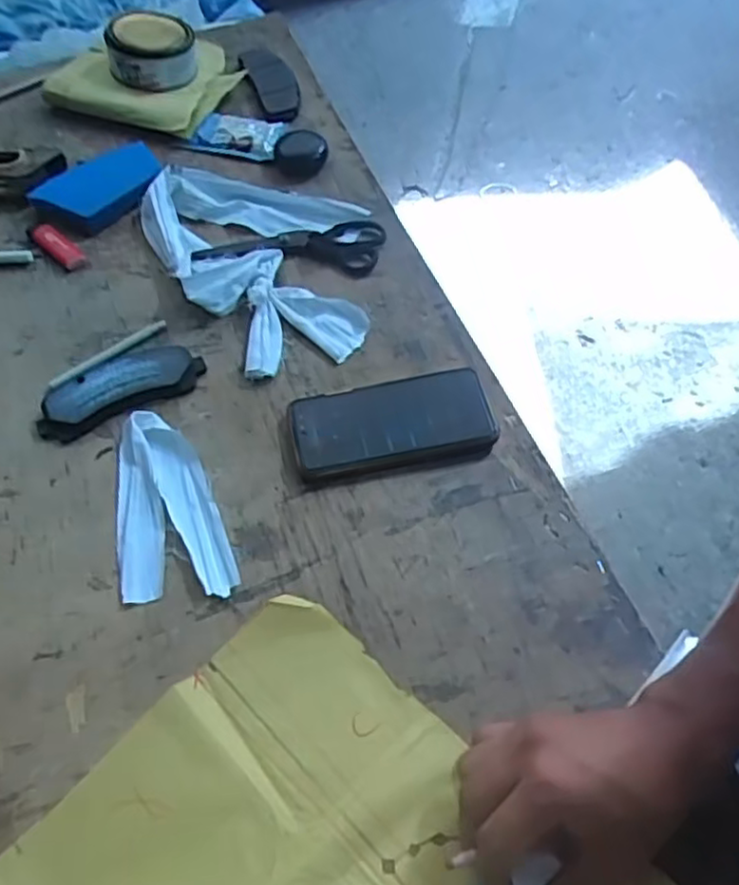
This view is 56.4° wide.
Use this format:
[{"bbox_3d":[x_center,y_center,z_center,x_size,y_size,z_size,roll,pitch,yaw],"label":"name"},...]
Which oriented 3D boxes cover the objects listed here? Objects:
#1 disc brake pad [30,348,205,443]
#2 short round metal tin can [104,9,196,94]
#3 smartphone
[{"bbox_3d":[-0.218,-0.049,0.601,0.141,0.011,0.058,-24,58,-14],"label":"disc brake pad"},{"bbox_3d":[-0.266,-0.476,0.844,0.102,0.062,0.096,-1,55,2],"label":"short round metal tin can"},{"bbox_3d":[0.019,-0.017,0.573,0.164,0.014,0.078,-12,56,-6],"label":"smartphone"}]

